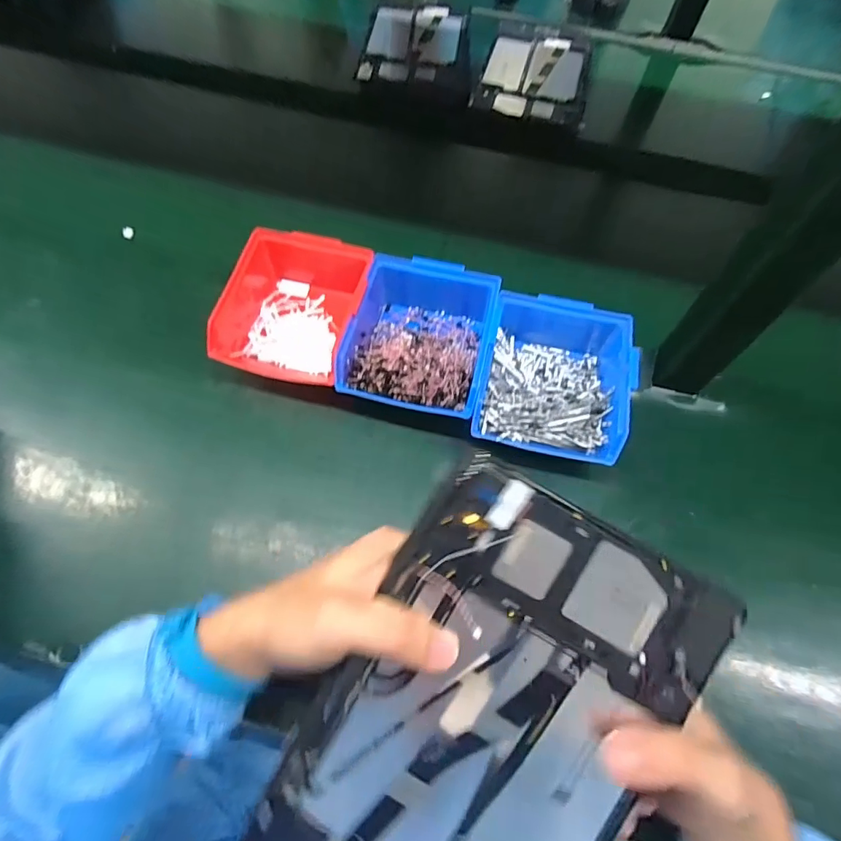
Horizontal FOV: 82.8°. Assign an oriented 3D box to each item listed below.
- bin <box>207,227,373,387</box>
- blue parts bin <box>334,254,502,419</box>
[{"bbox_3d":[-0.124,-0.121,0.463,0.123,0.065,0.162,7,62,1],"label":"bin"},{"bbox_3d":[0.001,-0.082,0.445,0.121,0.064,0.159,13,62,4],"label":"blue parts bin"}]

